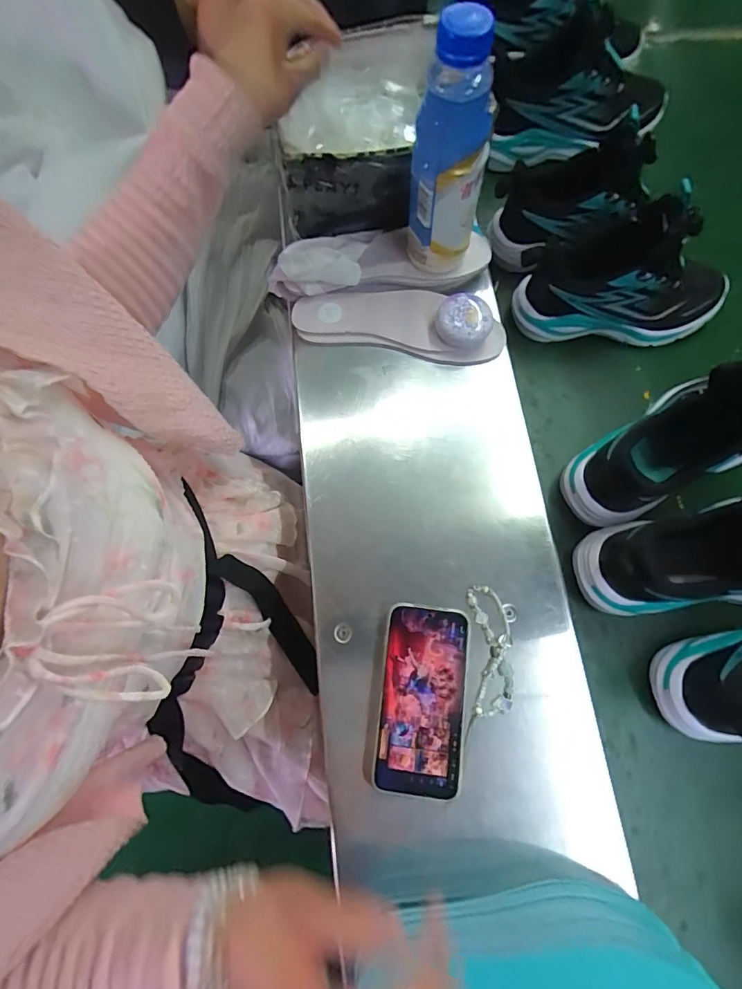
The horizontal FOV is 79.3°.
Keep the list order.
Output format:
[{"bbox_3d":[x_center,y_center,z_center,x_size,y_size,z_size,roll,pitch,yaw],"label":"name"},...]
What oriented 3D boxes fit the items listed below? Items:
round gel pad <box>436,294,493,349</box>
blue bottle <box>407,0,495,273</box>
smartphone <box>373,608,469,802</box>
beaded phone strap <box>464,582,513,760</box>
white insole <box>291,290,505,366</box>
[{"bbox_3d":[0.100,-0.185,0.485,0.057,0.031,0.053,0,74,1],"label":"round gel pad"},{"bbox_3d":[0.071,-0.296,0.417,0.066,0.209,0.056,9,74,4],"label":"blue bottle"},{"bbox_3d":[0.045,0.177,0.393,0.075,0.012,0.150,6,74,3],"label":"smartphone"},{"bbox_3d":[0.106,0.153,0.404,0.041,0.004,0.137,3,74,2],"label":"beaded phone strap"},{"bbox_3d":[0.029,-0.192,0.499,0.231,0.014,0.074,9,84,4],"label":"white insole"}]

